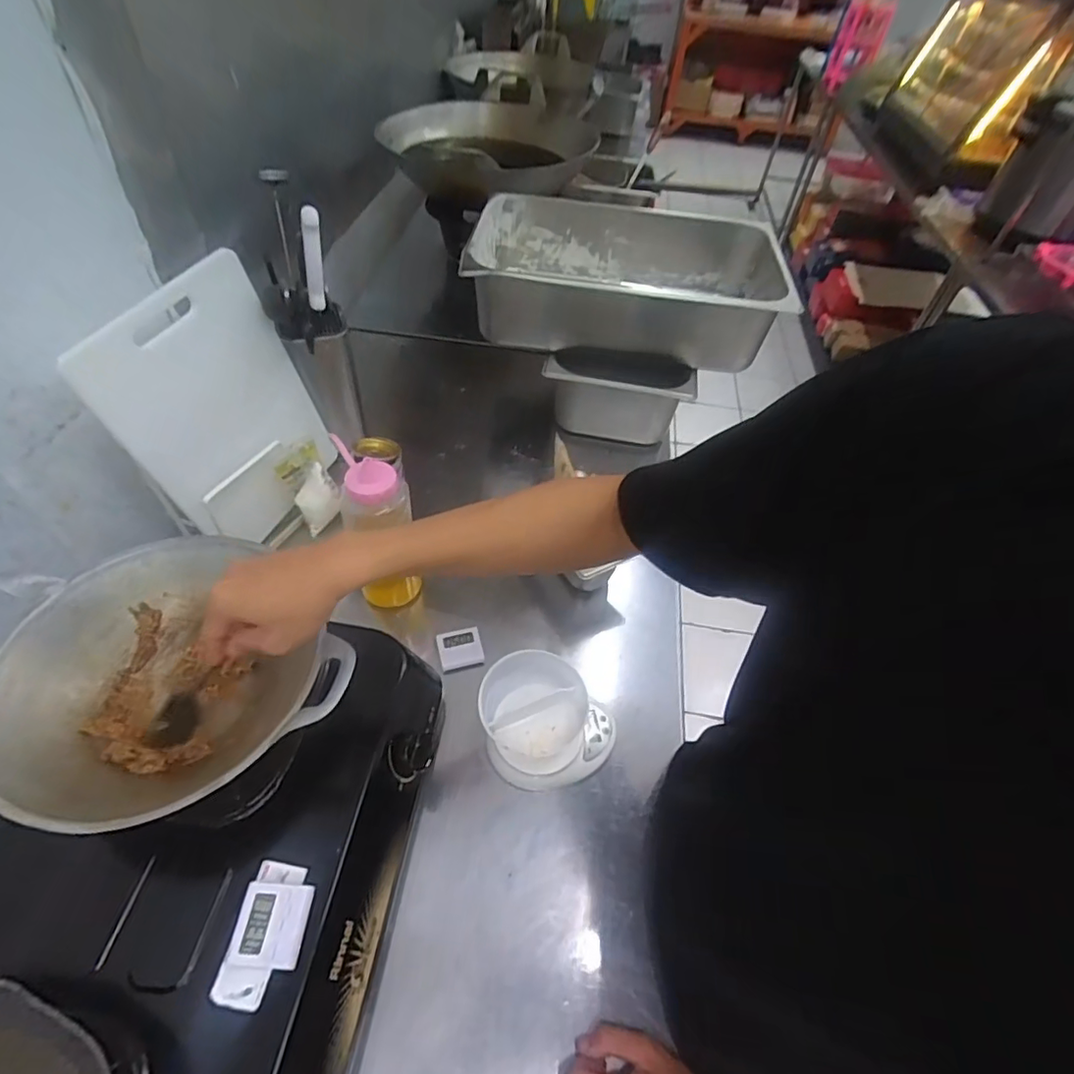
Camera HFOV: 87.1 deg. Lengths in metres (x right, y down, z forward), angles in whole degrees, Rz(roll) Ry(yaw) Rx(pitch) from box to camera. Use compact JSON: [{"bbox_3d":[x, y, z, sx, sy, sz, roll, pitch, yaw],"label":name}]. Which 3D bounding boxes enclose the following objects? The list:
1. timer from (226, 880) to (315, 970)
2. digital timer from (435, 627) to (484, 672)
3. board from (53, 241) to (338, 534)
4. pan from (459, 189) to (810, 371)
[{"bbox_3d":[-0.218,0.317,0.463,0.054,0.016,0.057,6,49,-1],"label":"timer"},{"bbox_3d":[-0.102,0.153,0.759,0.056,0.015,0.054,-12,67,-7],"label":"digital timer"},{"bbox_3d":[-0.401,-0.166,0.727,0.022,0.297,0.240,17,55,23],"label":"board"},{"bbox_3d":[0.161,-0.470,1.016,0.523,0.141,0.365,7,49,0],"label":"pan"}]

